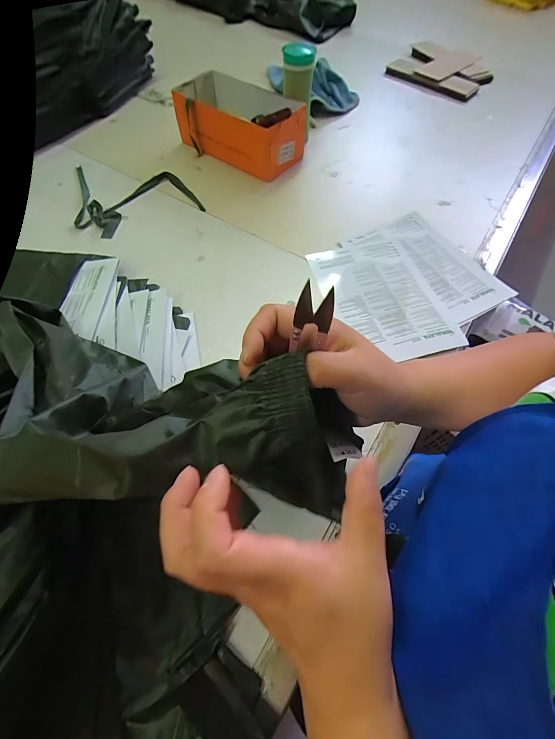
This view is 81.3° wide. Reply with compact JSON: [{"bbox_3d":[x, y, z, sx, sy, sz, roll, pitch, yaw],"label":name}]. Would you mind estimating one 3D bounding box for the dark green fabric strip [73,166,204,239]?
[{"bbox_3d":[-0.318,-0.402,0.735,0.266,0.019,0.241,-11,60,-9],"label":"dark green fabric strip"}]

